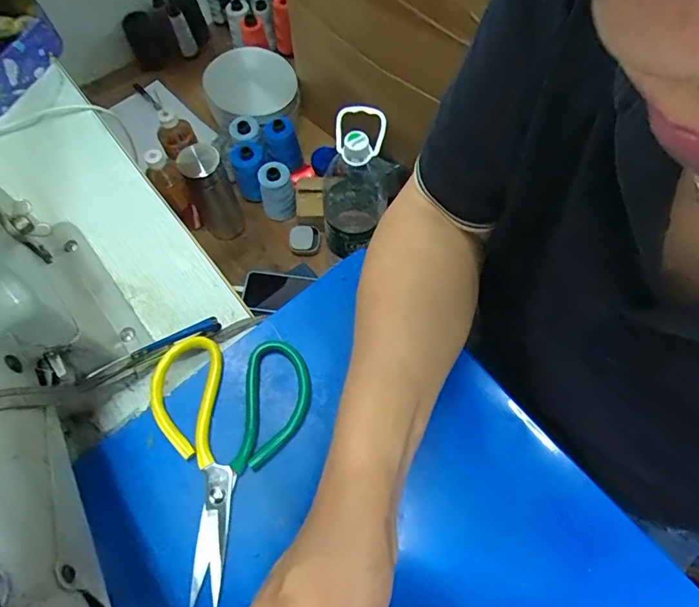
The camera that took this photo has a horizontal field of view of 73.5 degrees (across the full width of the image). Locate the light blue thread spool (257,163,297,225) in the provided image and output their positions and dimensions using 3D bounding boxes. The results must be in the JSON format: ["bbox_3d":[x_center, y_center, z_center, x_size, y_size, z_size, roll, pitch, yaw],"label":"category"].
[{"bbox_3d":[-0.137,-0.208,0.899,0.063,0.123,0.057,-10,66,-4],"label":"light blue thread spool"}]

